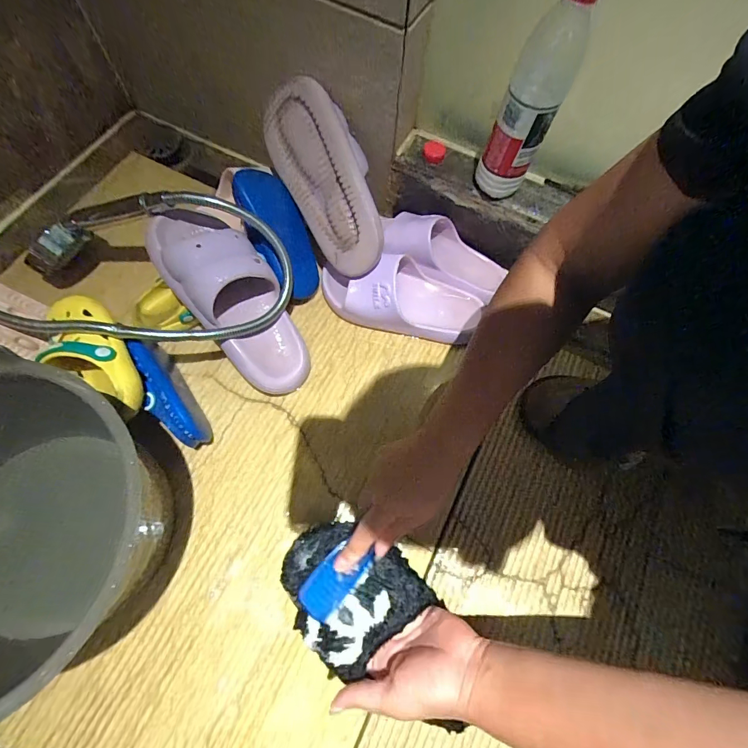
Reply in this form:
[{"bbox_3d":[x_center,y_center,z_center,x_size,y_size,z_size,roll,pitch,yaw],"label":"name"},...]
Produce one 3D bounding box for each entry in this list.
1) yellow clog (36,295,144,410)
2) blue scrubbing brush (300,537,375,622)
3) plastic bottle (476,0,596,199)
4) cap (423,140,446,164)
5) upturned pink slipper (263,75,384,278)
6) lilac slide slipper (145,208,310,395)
[{"bbox_3d":[-0.315,-0.020,0.432,0.077,0.055,0.171,-36,75,-16],"label":"yellow clog"},{"bbox_3d":[-0.038,0.203,0.382,0.039,0.021,0.073,39,72,12],"label":"blue scrubbing brush"},{"bbox_3d":[0.175,-0.303,0.426,0.060,0.213,0.065,23,69,5],"label":"plastic bottle"},{"bbox_3d":[0.085,-0.313,0.541,0.030,0.015,0.030,1,68,-3],"label":"cap"},{"bbox_3d":[-0.056,-0.261,0.530,0.078,0.115,0.256,-33,99,-56],"label":"upturned pink slipper"},{"bbox_3d":[-0.171,-0.094,0.480,0.105,0.073,0.260,-37,102,-15],"label":"lilac slide slipper"}]

